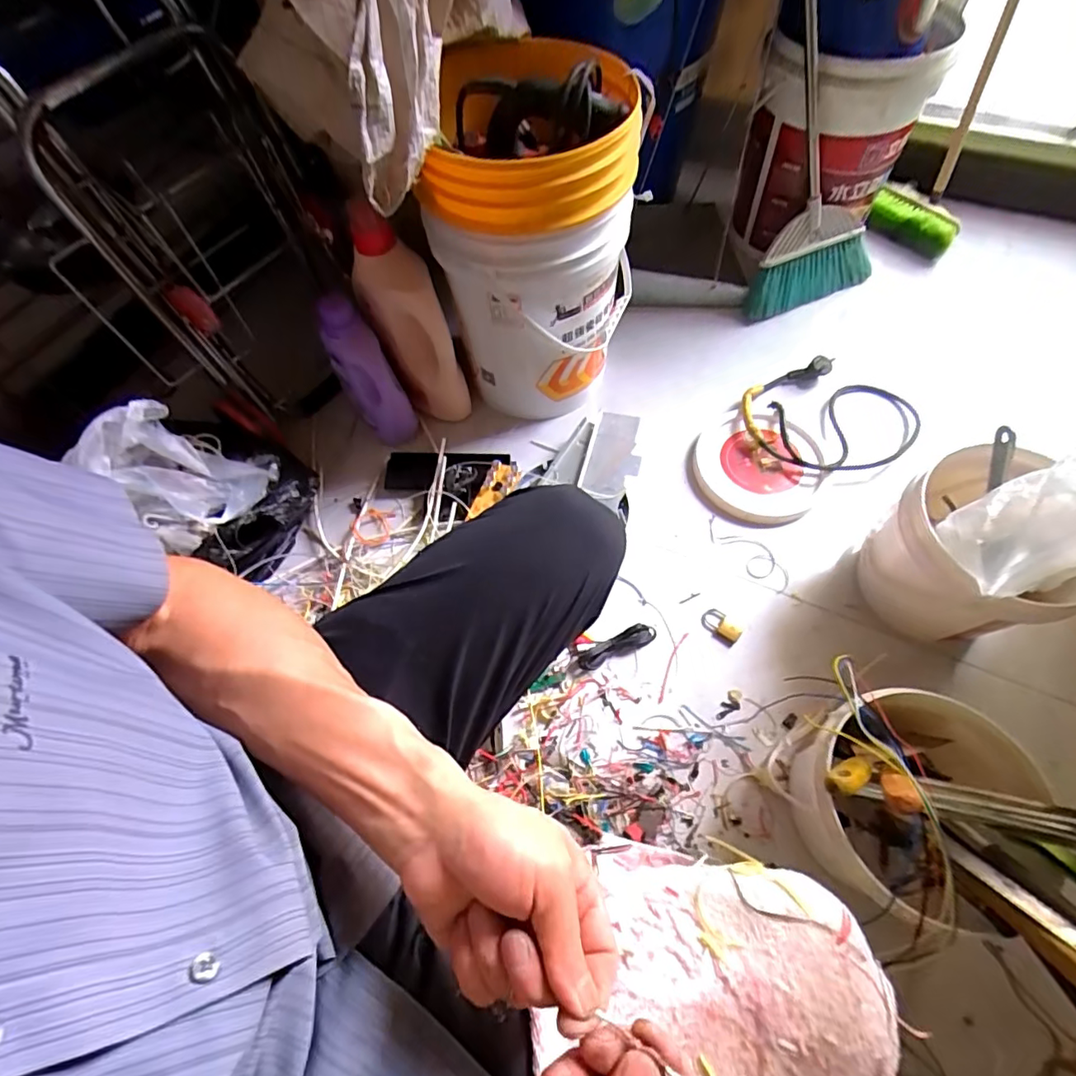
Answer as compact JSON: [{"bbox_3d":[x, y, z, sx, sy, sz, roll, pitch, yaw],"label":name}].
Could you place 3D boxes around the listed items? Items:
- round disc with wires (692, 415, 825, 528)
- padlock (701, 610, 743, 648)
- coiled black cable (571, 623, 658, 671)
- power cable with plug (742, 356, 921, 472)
[{"bbox_3d":[0.377,-0.125,0.933,0.204,0.030,0.210,-1,62,2],"label":"round disc with wires"},{"bbox_3d":[0.277,0.134,0.818,0.036,0.013,0.061,-37,67,-16],"label":"padlock"},{"bbox_3d":[0.116,0.162,0.808,0.124,0.016,0.037,-19,63,-8],"label":"coiled black cable"},{"bbox_3d":[0.505,-0.207,0.955,0.280,0.042,0.246,30,67,16],"label":"power cable with plug"}]

